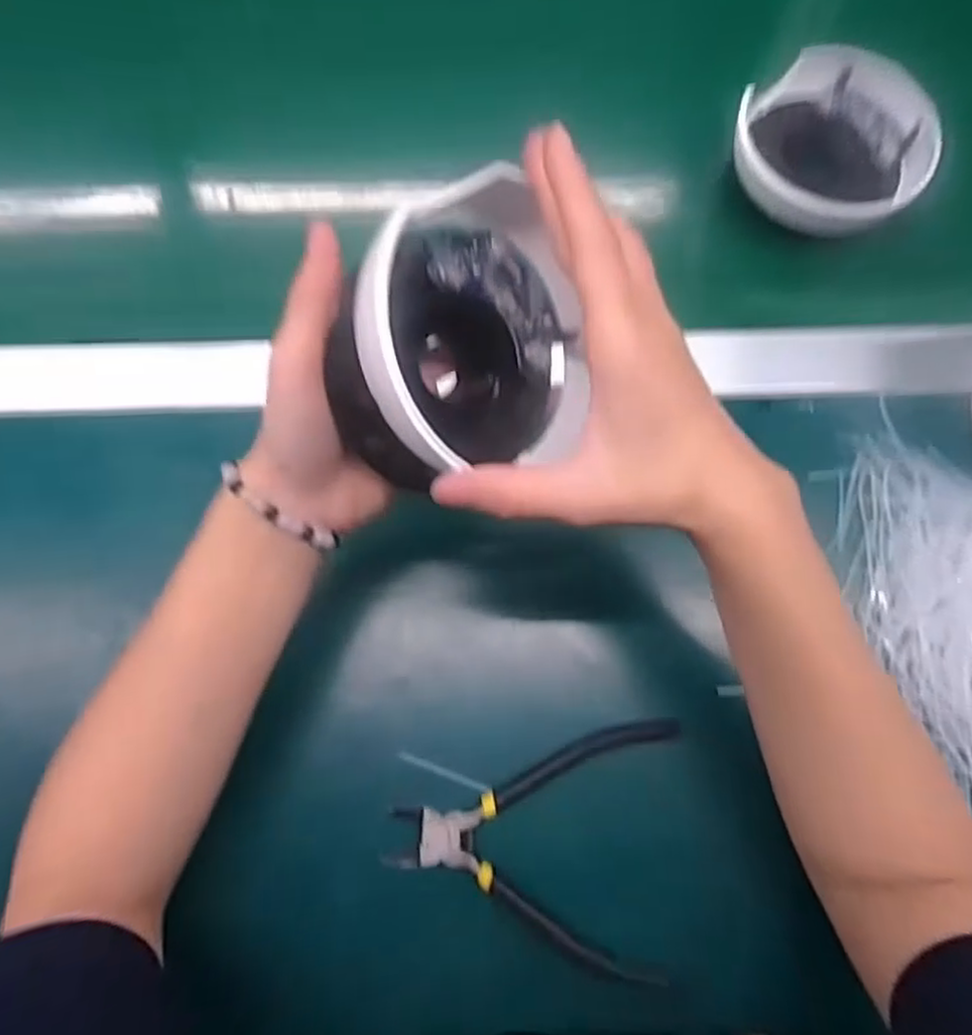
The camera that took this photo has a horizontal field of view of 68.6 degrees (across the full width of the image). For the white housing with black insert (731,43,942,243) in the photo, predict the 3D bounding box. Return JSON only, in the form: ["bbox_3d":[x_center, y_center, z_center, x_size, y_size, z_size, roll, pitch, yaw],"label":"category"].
[{"bbox_3d":[0.217,-0.241,0.460,0.116,0.051,0.101,9,74,2],"label":"white housing with black insert"}]

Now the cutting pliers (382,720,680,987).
[{"bbox_3d":[0.023,0.154,0.355,0.135,0.019,0.115,7,74,1],"label":"cutting pliers"}]

